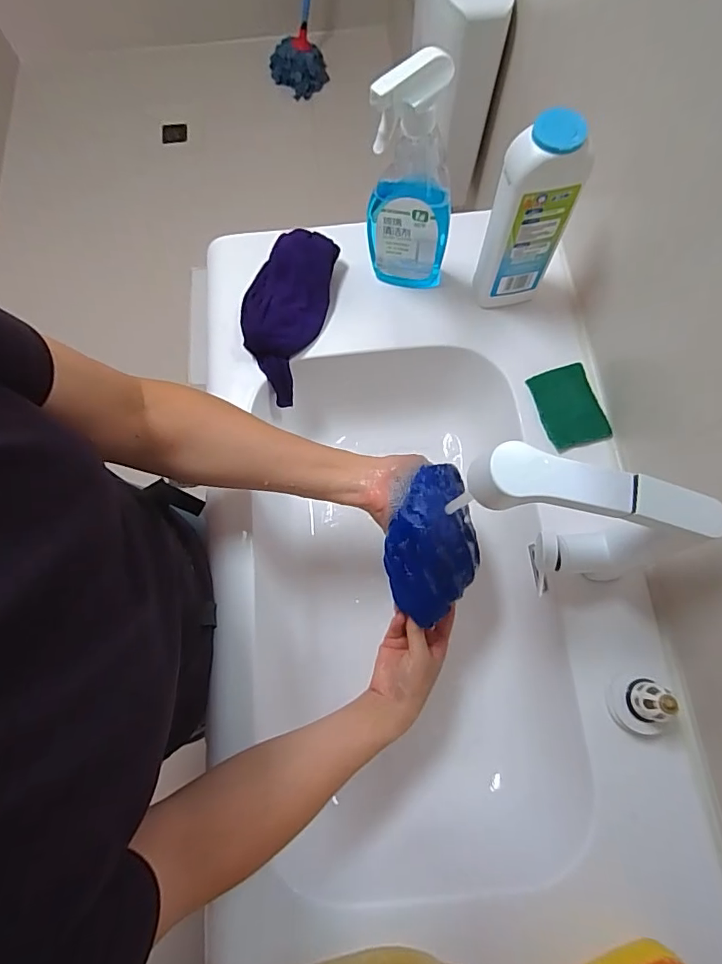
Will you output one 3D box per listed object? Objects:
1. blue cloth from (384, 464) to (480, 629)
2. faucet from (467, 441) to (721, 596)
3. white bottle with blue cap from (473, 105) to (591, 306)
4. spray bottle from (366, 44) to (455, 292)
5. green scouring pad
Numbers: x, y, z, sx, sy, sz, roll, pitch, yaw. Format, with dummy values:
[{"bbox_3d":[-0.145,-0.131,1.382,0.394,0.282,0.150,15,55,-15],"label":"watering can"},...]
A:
[{"bbox_3d":[0.078,0.064,0.520,0.095,0.069,0.147,26,76,10],"label":"blue cloth"},{"bbox_3d":[0.176,0.038,0.427,0.190,0.189,0.056,14,74,7],"label":"faucet"},{"bbox_3d":[0.179,-0.282,0.548,0.078,0.224,0.052,-12,73,-1],"label":"white bottle with blue cap"},{"bbox_3d":[0.054,-0.311,0.543,0.089,0.272,0.060,-7,73,0],"label":"spray bottle"},{"bbox_3d":[0.247,-0.088,0.591,0.068,0.011,0.098,-18,73,-3],"label":"green scouring pad"}]

